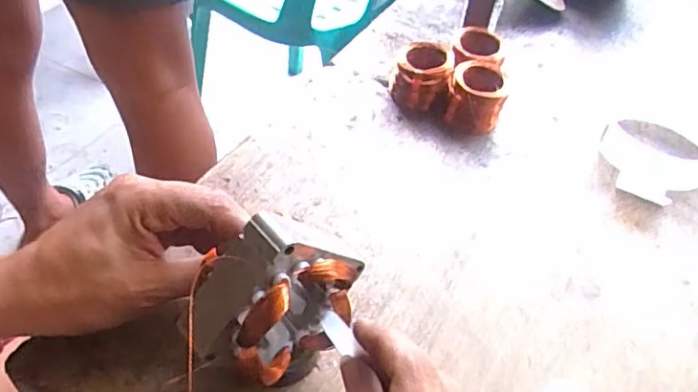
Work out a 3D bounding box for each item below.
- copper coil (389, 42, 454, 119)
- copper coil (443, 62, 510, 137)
[{"bbox_3d":[0.064,-0.106,0.511,0.052,0.044,0.052,11,46,4],"label":"copper coil"},{"bbox_3d":[0.110,-0.085,0.497,0.050,0.038,0.059,12,46,5],"label":"copper coil"}]

